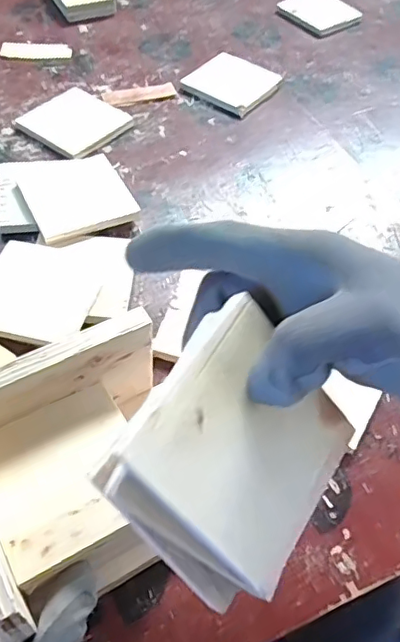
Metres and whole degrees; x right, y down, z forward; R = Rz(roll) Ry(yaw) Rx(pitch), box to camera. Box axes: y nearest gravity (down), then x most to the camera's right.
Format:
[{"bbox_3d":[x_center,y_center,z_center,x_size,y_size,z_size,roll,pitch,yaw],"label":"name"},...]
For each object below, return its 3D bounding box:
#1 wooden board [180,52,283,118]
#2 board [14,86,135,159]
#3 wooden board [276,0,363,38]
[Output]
[{"bbox_3d":[0.038,-0.289,0.685,0.100,0.012,0.093,35,59,20],"label":"wooden board"},{"bbox_3d":[-0.137,-0.220,0.622,0.098,0.009,0.094,34,58,19],"label":"board"},{"bbox_3d":[0.166,-0.437,0.796,0.096,0.010,0.090,-35,63,-25],"label":"wooden board"}]

